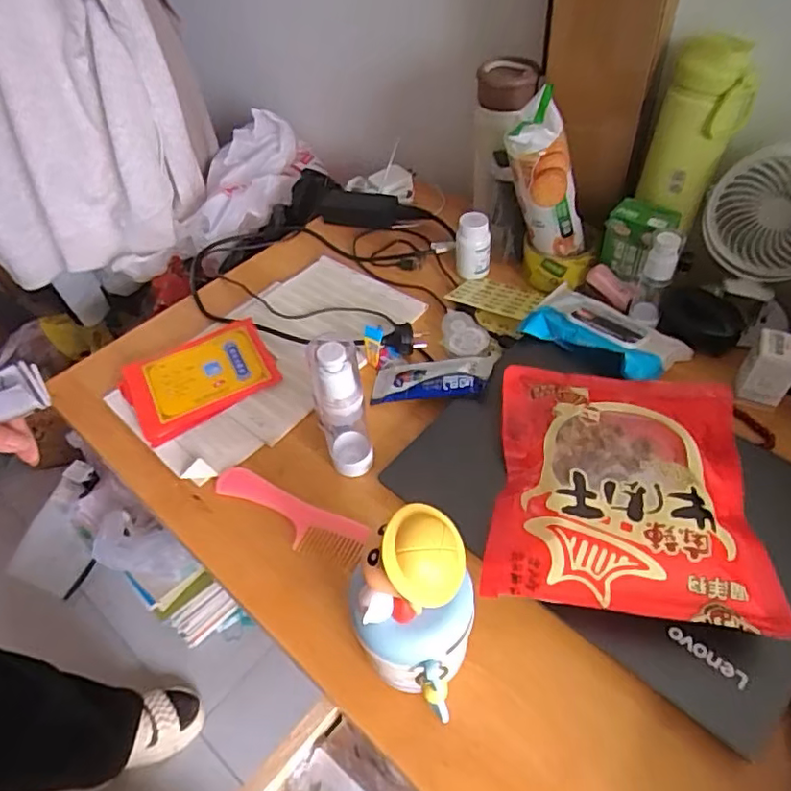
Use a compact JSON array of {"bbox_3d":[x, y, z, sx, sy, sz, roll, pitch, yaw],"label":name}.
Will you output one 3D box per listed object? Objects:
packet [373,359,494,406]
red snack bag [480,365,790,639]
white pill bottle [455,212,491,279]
[{"bbox_3d":[0.036,-0.018,0.619,0.123,0.017,0.053,-6,48,18],"label":"packet"},{"bbox_3d":[0.190,0.075,0.504,0.204,0.053,0.235,6,50,11],"label":"red snack bag"},{"bbox_3d":[0.095,-0.184,0.729,0.043,0.073,0.039,1,49,7],"label":"white pill bottle"}]

